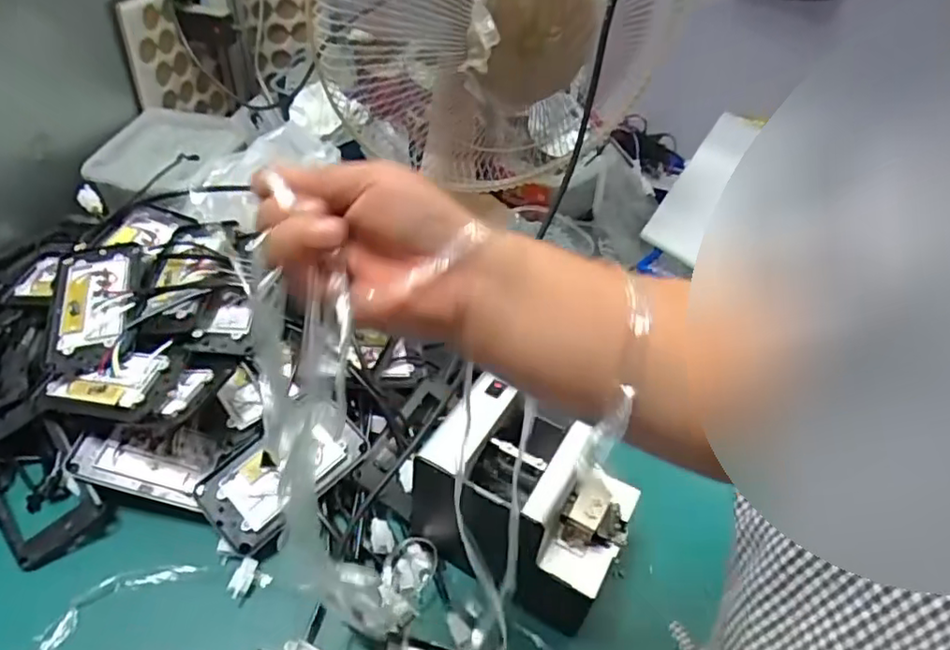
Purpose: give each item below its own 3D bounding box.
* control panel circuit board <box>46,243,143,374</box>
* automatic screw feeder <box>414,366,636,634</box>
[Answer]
[{"bbox_3d":[-0.409,-0.024,0.663,0.088,0.038,0.168,-8,46,-15],"label":"control panel circuit board"},{"bbox_3d":[0.044,0.164,0.565,0.179,0.140,0.117,25,47,19],"label":"automatic screw feeder"}]

